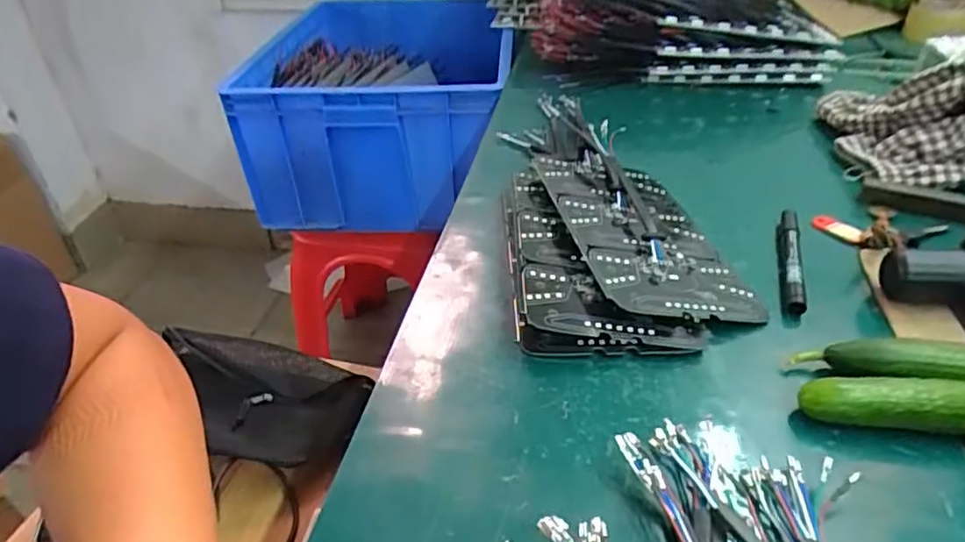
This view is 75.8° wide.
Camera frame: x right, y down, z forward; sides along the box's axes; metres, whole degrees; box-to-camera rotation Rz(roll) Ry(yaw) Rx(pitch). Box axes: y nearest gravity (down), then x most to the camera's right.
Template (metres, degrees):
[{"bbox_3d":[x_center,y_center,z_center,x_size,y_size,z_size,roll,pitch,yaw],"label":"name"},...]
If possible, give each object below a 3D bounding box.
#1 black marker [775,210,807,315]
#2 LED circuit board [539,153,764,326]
[{"bbox_3d":[0.252,-0.010,0.505,0.017,0.018,0.122,10,38,16],"label":"black marker"},{"bbox_3d":[0.132,-0.035,0.526,0.133,0.009,0.218,6,36,-16],"label":"LED circuit board"}]

